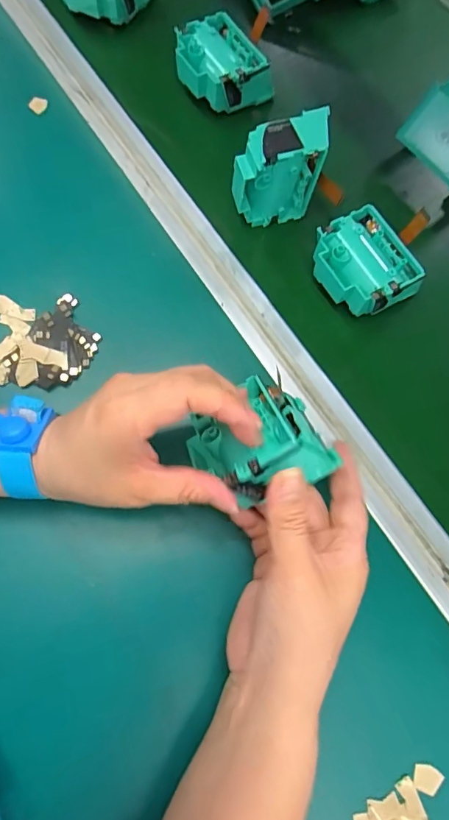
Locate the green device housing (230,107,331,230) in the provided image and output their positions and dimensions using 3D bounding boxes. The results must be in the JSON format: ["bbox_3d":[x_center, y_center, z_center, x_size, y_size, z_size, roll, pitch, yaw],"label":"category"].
[{"bbox_3d":[0.042,-0.193,0.377,0.073,0.073,0.035,-12,73,-6],"label":"green device housing"}]

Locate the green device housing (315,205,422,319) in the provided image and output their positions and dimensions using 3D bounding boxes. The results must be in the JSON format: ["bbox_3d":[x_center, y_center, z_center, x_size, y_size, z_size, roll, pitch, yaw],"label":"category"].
[{"bbox_3d":[0.112,-0.113,0.375,0.065,0.038,0.080,-29,75,-10],"label":"green device housing"}]

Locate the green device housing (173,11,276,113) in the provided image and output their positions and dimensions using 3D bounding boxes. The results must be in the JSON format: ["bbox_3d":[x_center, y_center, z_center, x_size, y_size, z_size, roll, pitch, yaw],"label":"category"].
[{"bbox_3d":[-0.004,-0.319,0.435,0.072,0.041,0.078,-33,76,-12],"label":"green device housing"}]

